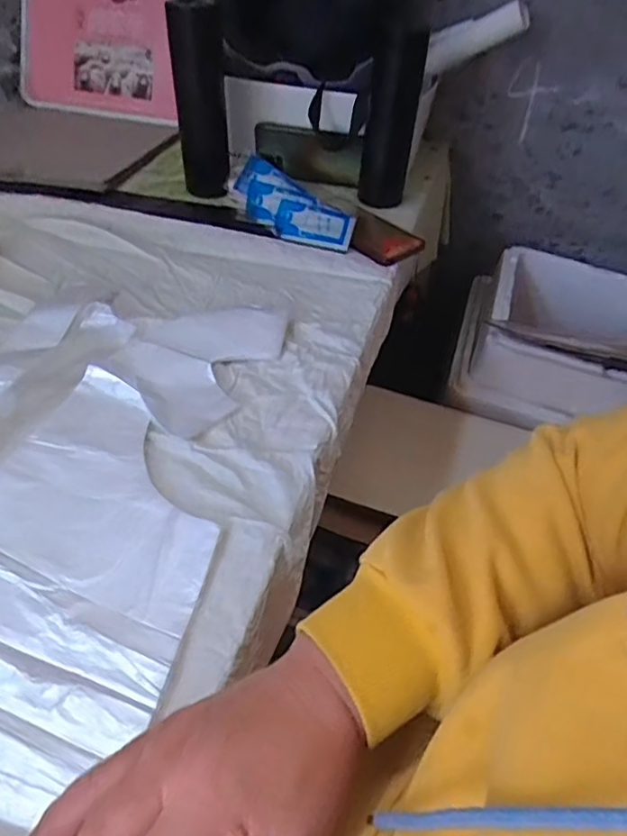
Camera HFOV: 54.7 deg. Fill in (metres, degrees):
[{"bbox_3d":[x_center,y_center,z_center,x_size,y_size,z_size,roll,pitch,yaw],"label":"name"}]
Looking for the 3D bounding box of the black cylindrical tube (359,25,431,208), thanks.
[{"bbox_3d":[0.100,-0.382,0.779,0.063,0.205,0.053,7,45,3],"label":"black cylindrical tube"}]

